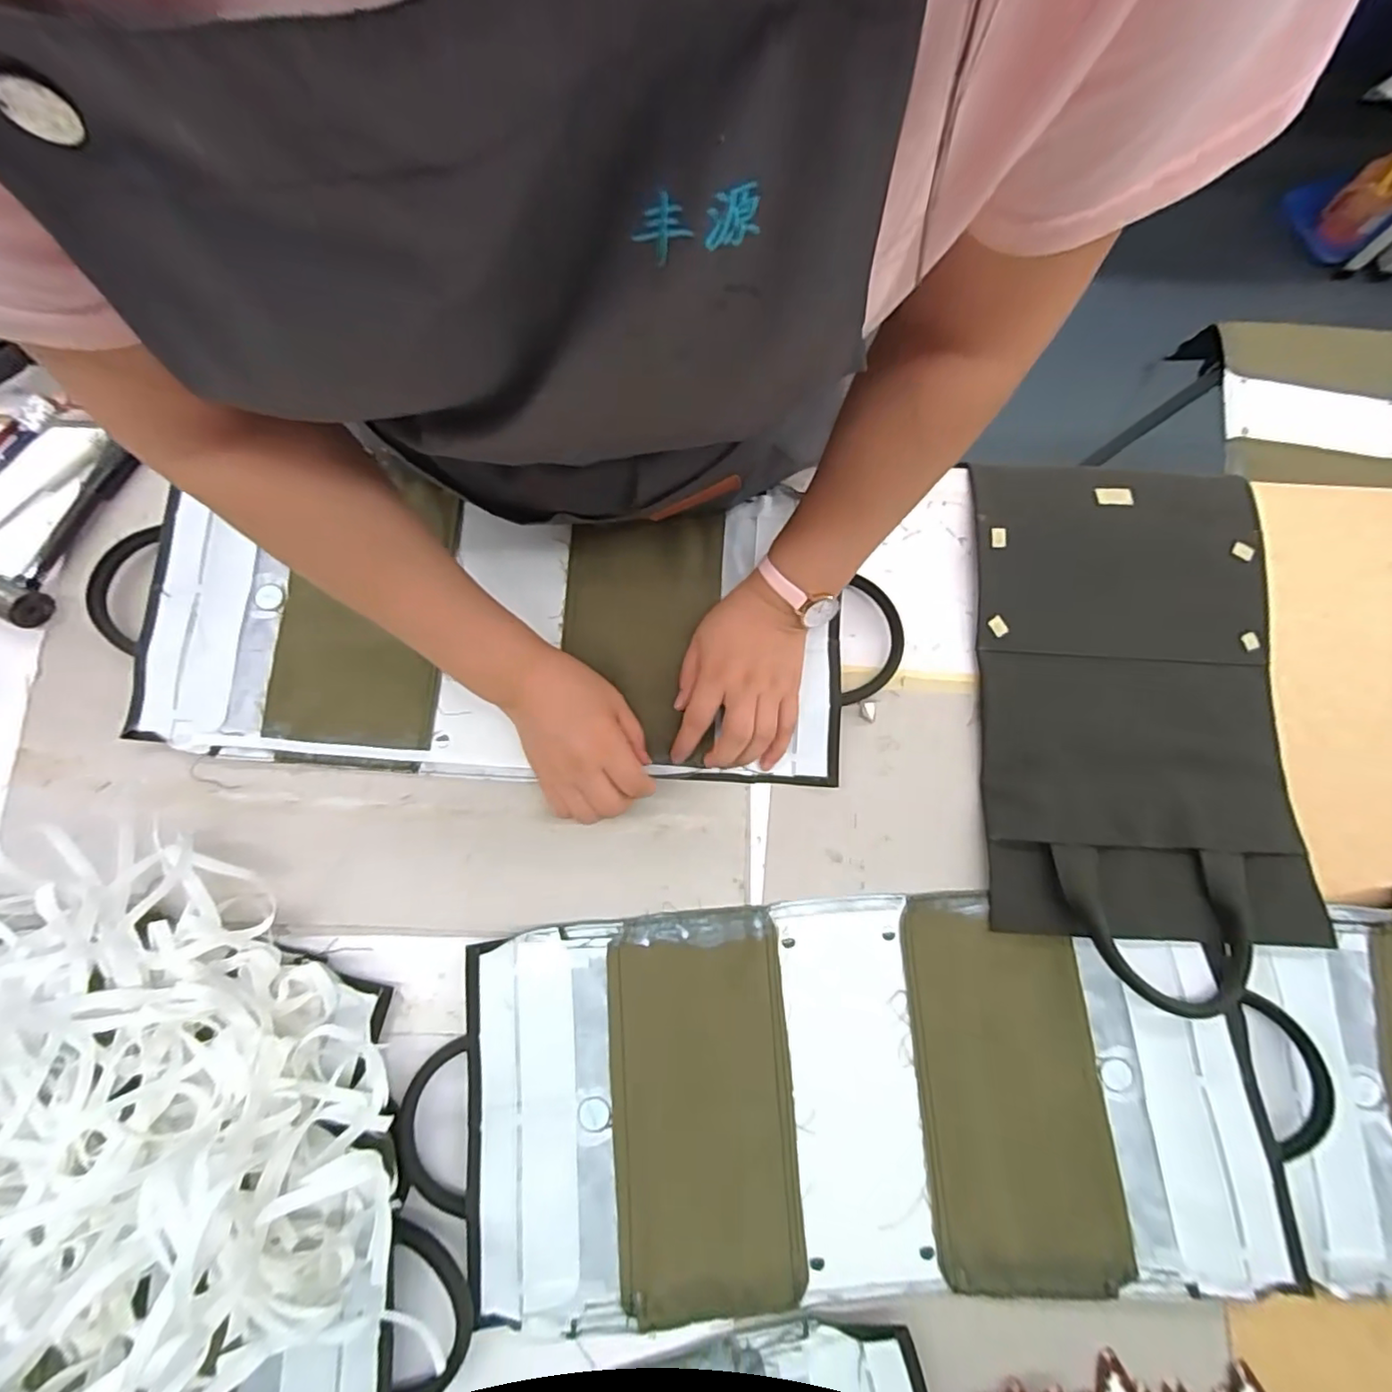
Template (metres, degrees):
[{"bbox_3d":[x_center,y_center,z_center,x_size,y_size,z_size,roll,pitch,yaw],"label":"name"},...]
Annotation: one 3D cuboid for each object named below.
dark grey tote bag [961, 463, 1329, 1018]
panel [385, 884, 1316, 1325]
[{"bbox_3d":[0.332,0.009,0.461,0.221,0.024,0.393,2,79,-1],"label":"dark grey tote bag"},{"bbox_3d":[0.099,0.270,0.408,0.544,0.035,0.237,-2,80,-2],"label":"panel"}]

